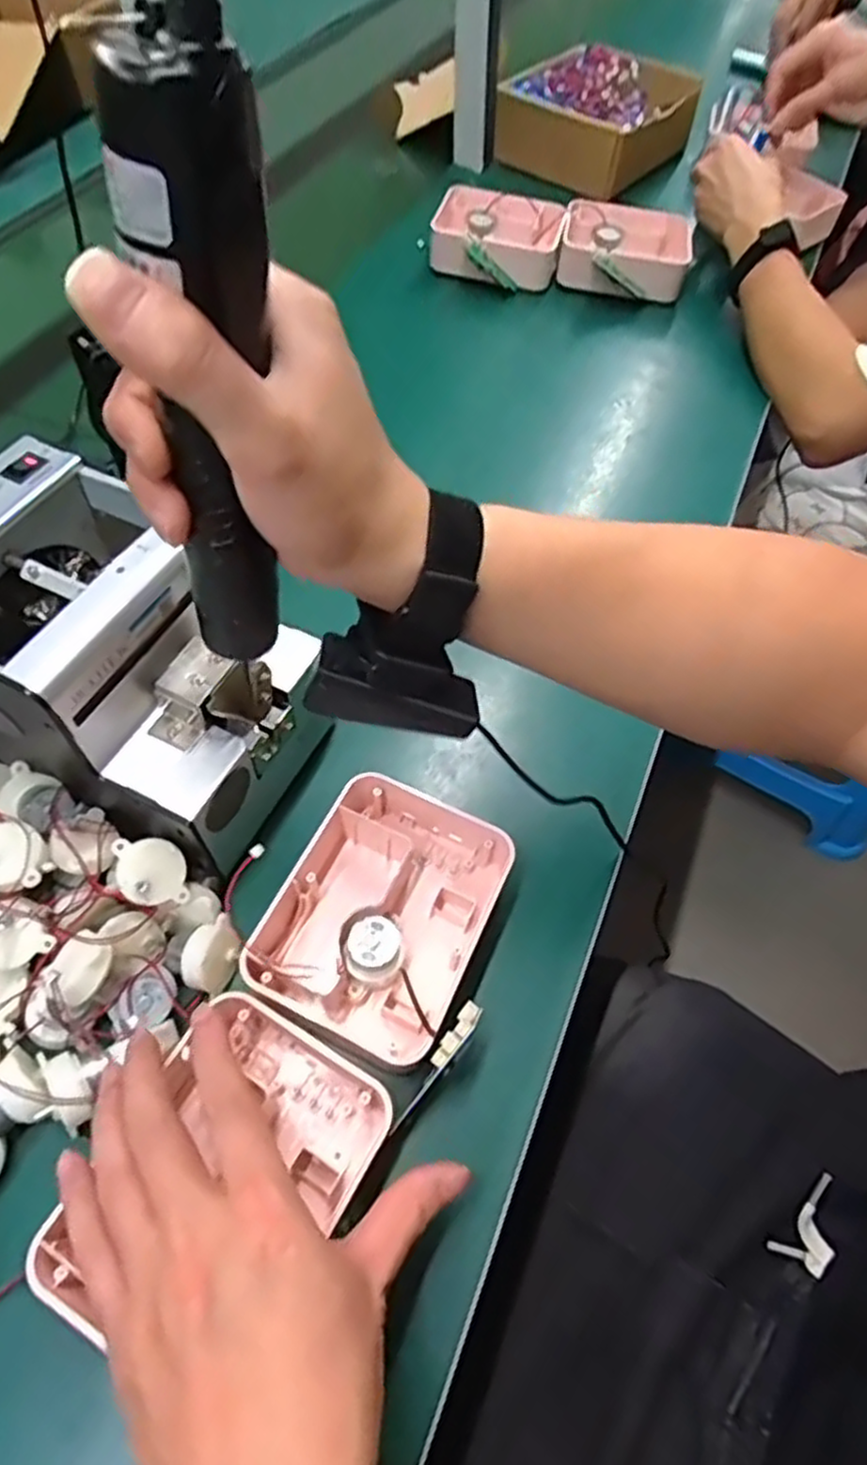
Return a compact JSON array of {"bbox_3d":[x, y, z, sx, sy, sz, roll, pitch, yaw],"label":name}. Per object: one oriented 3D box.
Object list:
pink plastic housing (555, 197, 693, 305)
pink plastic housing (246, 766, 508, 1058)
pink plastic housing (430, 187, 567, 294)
[{"bbox_3d":[0.193,-0.492,0.758,0.138,0.058,0.107,13,57,8],"label":"pink plastic housing"},{"bbox_3d":[-0.024,0.096,0.394,0.100,0.064,0.134,21,59,13],"label":"pink plastic housing"},{"bbox_3d":[0.065,-0.508,0.754,0.129,0.052,0.107,7,57,4],"label":"pink plastic housing"}]

